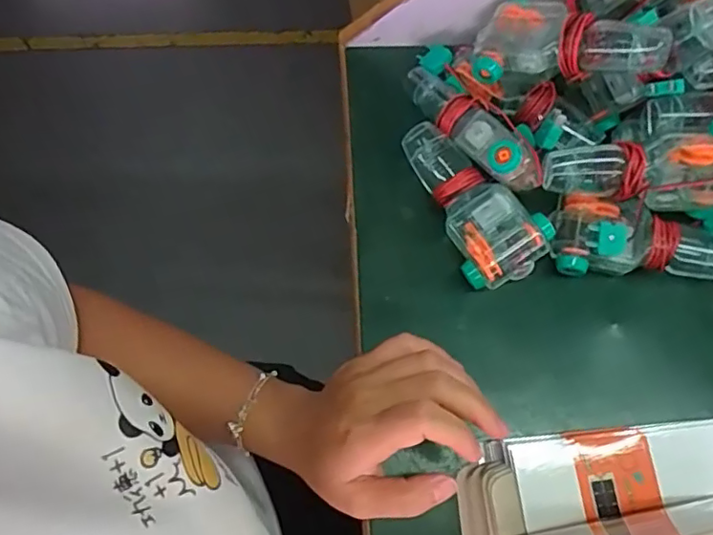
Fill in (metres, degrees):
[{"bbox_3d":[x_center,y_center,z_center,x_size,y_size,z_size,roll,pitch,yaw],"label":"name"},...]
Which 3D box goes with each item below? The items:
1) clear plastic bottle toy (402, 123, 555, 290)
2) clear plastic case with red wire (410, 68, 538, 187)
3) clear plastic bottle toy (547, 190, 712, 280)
[{"bbox_3d":[0.084,-0.048,0.406,0.059,0.045,0.123,-22,73,-9],"label":"clear plastic bottle toy"},{"bbox_3d":[0.078,-0.100,0.406,0.029,0.037,0.119,-31,56,-11],"label":"clear plastic case with red wire"},{"bbox_3d":[0.198,-0.016,0.388,0.127,0.032,0.053,12,71,3],"label":"clear plastic bottle toy"}]

